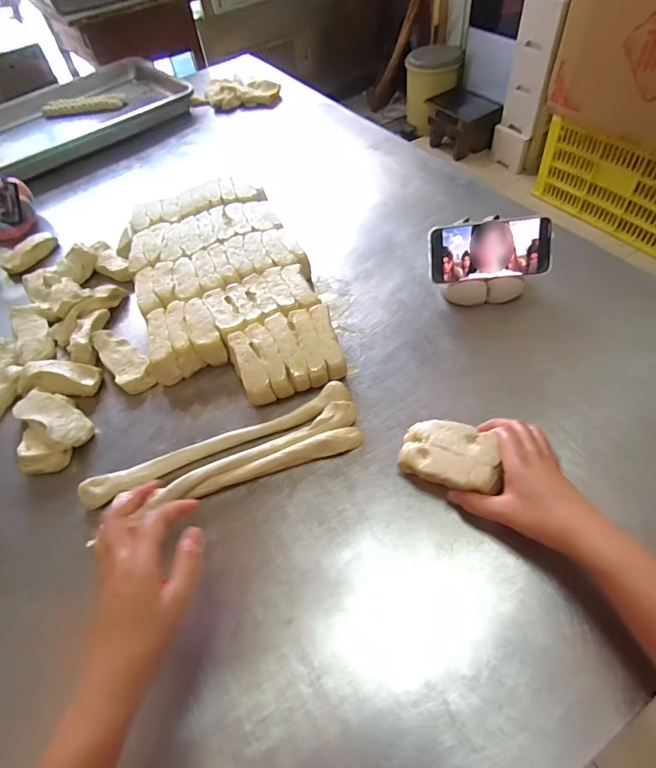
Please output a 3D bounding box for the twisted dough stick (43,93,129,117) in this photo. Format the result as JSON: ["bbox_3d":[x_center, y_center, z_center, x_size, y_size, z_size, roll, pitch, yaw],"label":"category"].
[{"bbox_3d":[-0.609,-0.700,1.109,0.202,0.033,0.023,-9,53,-4],"label":"twisted dough stick"}]

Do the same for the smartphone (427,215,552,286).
[{"bbox_3d":[0.208,-0.173,0.572,0.153,0.073,0.010,-5,14,3],"label":"smartphone"}]

